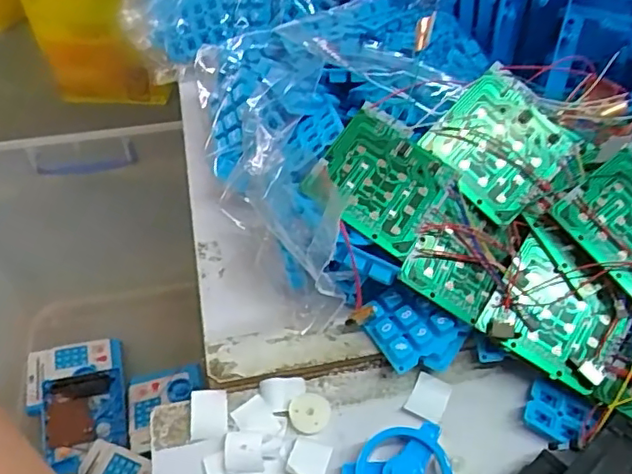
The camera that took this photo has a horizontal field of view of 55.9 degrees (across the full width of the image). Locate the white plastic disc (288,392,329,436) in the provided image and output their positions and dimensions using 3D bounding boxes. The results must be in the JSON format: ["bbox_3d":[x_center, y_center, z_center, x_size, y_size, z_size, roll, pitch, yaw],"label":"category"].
[{"bbox_3d":[-0.004,0.099,0.336,0.023,0.004,0.022,-1,48,1],"label":"white plastic disc"}]

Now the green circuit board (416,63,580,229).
[{"bbox_3d":[0.110,-0.056,0.358,0.070,0.007,0.073,43,86,5],"label":"green circuit board"}]

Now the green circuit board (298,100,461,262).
[{"bbox_3d":[0.039,-0.035,0.346,0.071,0.010,0.071,35,71,7],"label":"green circuit board"}]

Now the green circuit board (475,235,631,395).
[{"bbox_3d":[0.135,0.044,0.334,0.070,0.009,0.059,33,77,11],"label":"green circuit board"}]

